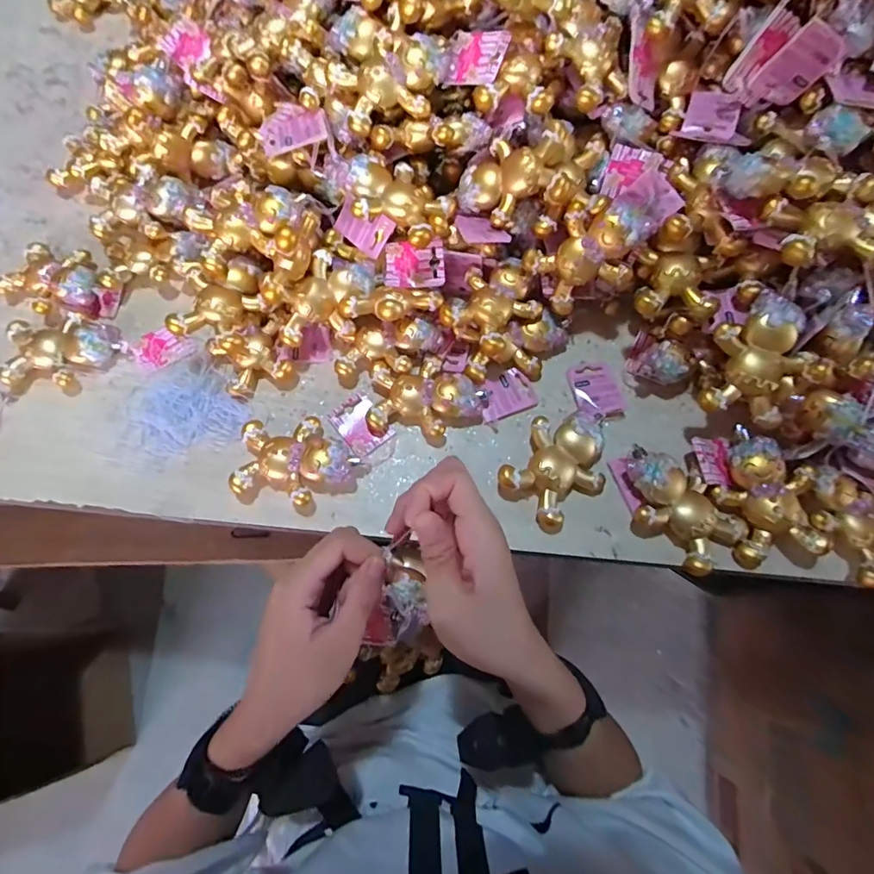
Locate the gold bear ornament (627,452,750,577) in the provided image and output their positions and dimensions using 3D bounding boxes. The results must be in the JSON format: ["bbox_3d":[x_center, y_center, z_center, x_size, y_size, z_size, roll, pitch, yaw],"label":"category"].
[{"bbox_3d":[0.217,0.062,0.434,0.069,0.034,0.110,-40,74,-13],"label":"gold bear ornament"}]

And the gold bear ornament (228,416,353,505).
[{"bbox_3d":[-0.133,0.021,0.456,0.105,0.030,0.079,6,69,3],"label":"gold bear ornament"}]

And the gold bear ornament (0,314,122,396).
[{"bbox_3d":[-0.382,-0.086,0.498,0.107,0.031,0.076,0,69,0],"label":"gold bear ornament"}]

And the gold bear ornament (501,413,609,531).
[{"bbox_3d":[0.116,0.024,0.454,0.109,0.032,0.082,-40,74,-13],"label":"gold bear ornament"}]

